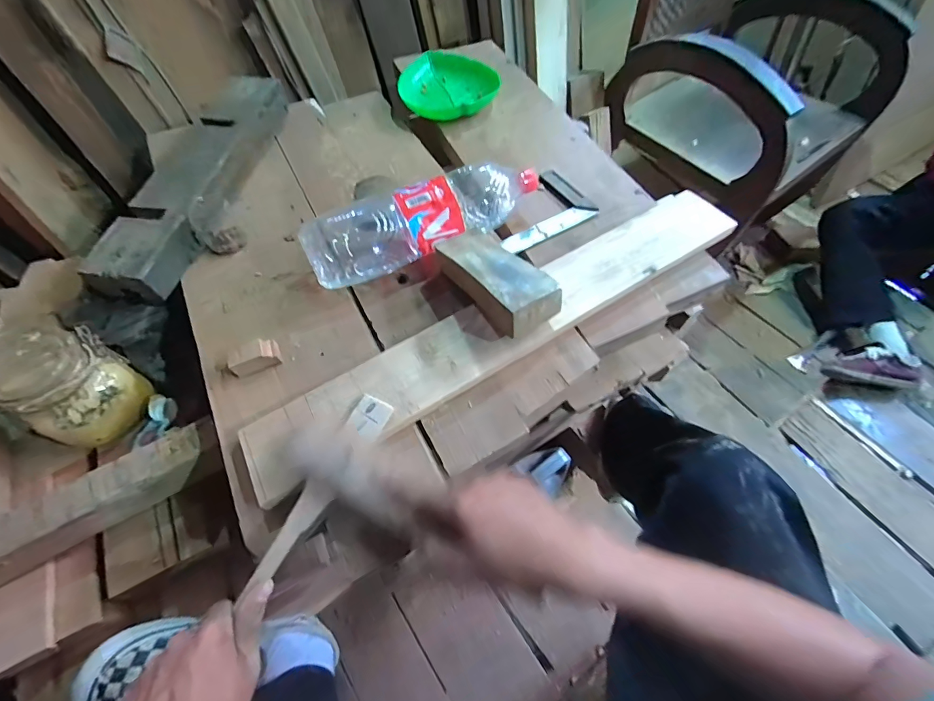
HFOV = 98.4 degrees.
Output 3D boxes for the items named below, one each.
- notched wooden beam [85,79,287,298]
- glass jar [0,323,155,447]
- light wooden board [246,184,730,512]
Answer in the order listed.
[{"bbox_3d":[-0.391,-0.261,0.598,0.109,0.068,0.431,7,59,6],"label":"notched wooden beam"},{"bbox_3d":[-0.475,0.046,0.489,0.108,0.123,0.097,-31,63,-17],"label":"glass jar"},{"bbox_3d":[0.041,-0.027,0.471,0.605,0.030,0.098,-29,62,-16],"label":"light wooden board"}]

